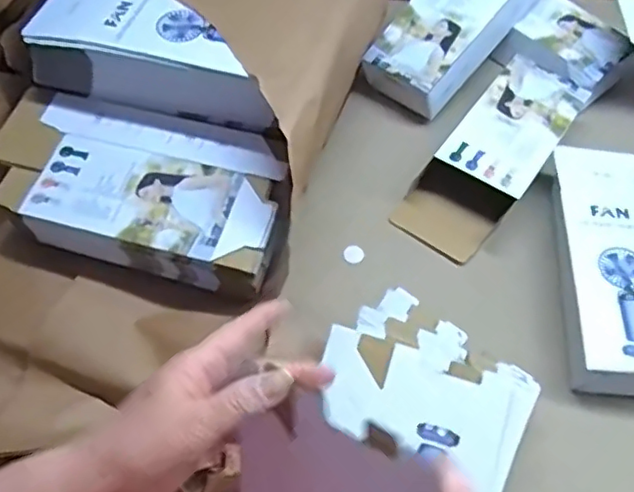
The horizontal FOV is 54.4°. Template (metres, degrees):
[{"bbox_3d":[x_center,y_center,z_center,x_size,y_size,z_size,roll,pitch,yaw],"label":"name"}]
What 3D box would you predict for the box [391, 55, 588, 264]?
[{"bbox_3d":[0.193,-0.097,0.672,0.098,0.055,0.244,34,63,19],"label":"box"}]

